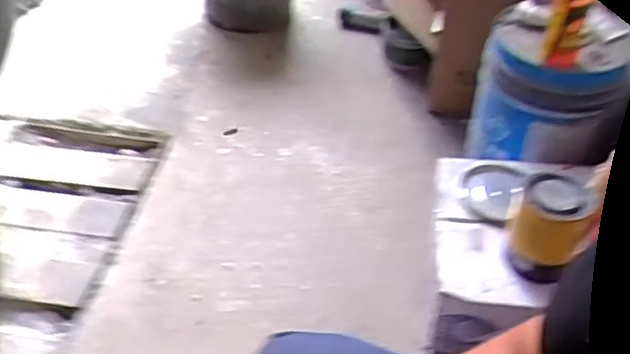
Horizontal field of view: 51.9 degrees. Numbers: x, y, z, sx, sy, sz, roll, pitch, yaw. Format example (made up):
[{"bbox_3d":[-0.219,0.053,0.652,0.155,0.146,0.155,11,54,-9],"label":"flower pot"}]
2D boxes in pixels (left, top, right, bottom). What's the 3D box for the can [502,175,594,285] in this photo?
[{"bbox_3d":[0.358,0.079,1.003,0.096,0.131,0.104,2,44,-2],"label":"can"}]

